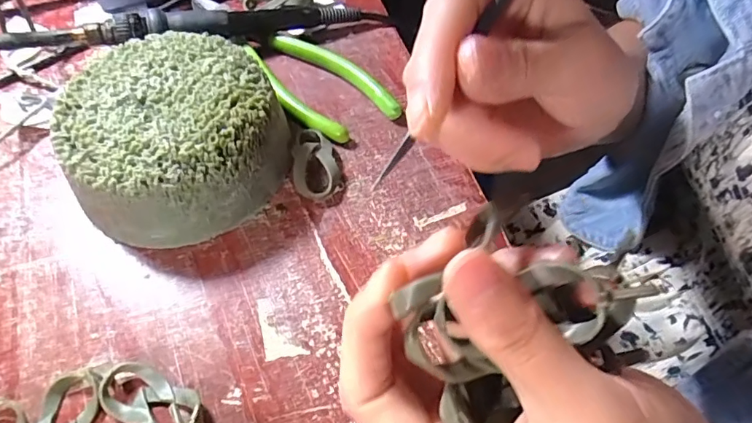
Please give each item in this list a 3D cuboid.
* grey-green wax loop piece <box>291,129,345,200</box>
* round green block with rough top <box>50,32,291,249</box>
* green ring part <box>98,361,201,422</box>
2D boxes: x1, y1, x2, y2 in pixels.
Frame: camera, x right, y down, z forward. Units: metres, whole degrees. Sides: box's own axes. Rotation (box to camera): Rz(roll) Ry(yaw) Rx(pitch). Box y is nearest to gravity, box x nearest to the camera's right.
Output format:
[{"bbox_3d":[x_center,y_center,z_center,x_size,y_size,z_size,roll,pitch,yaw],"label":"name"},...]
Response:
[{"bbox_3d":[-0.034,-0.026,0.271,0.024,0.011,0.043,-17,58,-12],"label":"grey-green wax loop piece"},{"bbox_3d":[-0.099,-0.037,0.256,0.098,0.047,0.097,1,57,-1],"label":"round green block with rough top"},{"bbox_3d":[-0.090,0.076,0.204,0.044,0.011,0.023,23,59,13],"label":"green ring part"}]

